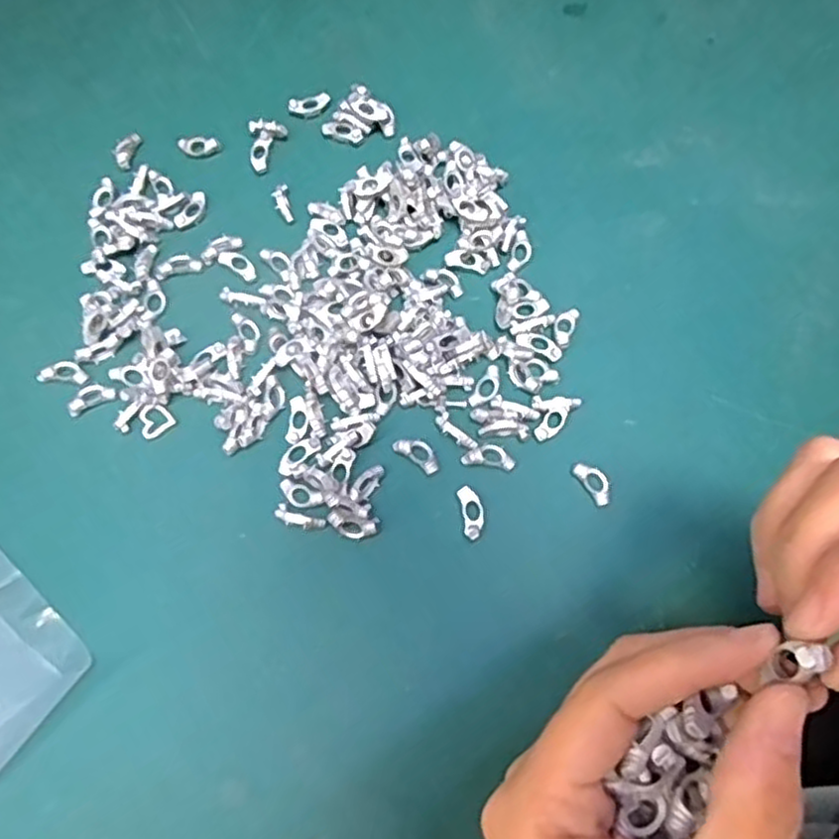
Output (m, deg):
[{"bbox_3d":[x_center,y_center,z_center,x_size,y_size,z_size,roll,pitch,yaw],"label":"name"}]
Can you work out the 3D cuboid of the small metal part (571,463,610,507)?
[{"bbox_3d":[0.074,0.026,0.300,0.010,0.004,0.020,-31,74,-10],"label":"small metal part"}]

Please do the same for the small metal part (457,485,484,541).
[{"bbox_3d":[0.022,0.039,0.297,0.009,0.005,0.022,-9,72,-3],"label":"small metal part"}]

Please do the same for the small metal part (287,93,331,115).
[{"bbox_3d":[-0.056,-0.161,0.364,0.022,0.004,0.010,-13,72,-4],"label":"small metal part"}]

